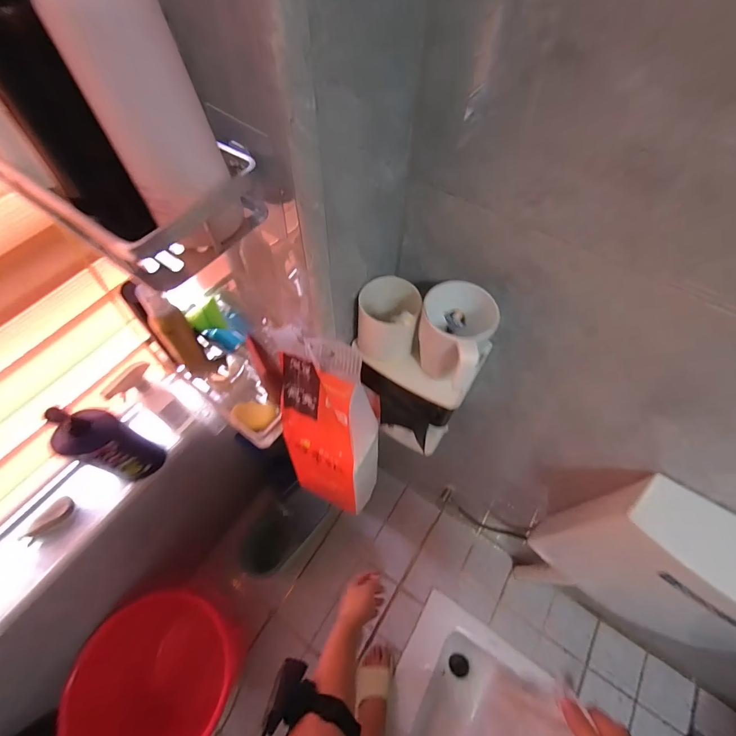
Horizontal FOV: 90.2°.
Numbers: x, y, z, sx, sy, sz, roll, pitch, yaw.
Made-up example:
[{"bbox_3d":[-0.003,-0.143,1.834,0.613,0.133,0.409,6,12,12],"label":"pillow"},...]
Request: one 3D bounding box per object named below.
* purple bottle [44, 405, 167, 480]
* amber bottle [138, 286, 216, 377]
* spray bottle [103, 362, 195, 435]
[{"bbox_3d":[-0.478,0.141,0.677,0.073,0.252,0.090,21,62,11],"label":"purple bottle"},{"bbox_3d":[-0.311,-0.052,0.595,0.049,0.209,0.045,30,64,16],"label":"amber bottle"},{"bbox_3d":[-0.407,0.071,0.712,0.040,0.213,0.077,24,62,13],"label":"spray bottle"}]

